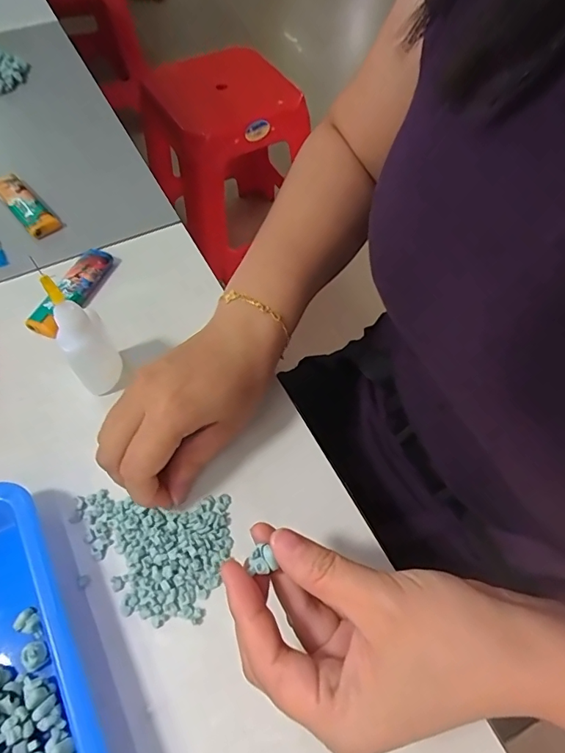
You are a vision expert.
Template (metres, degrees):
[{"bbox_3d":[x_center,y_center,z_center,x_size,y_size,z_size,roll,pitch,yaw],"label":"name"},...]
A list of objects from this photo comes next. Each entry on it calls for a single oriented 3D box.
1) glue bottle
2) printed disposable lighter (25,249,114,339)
[{"bbox_3d":[-0.113,-0.023,0.262,0.026,0.087,0.021,-29,64,-17],"label":"glue bottle"},{"bbox_3d":[-0.151,-0.063,0.334,0.022,0.011,0.079,20,61,11],"label":"printed disposable lighter"}]

